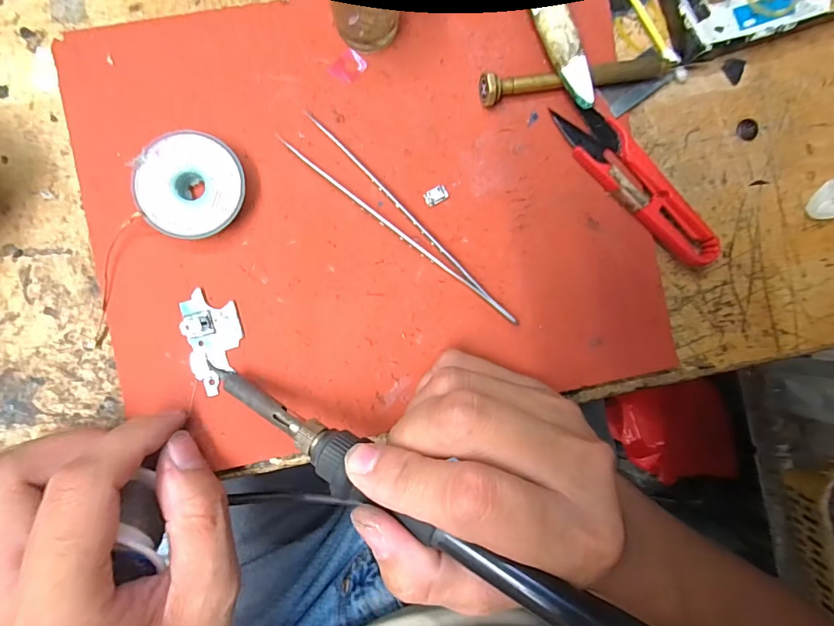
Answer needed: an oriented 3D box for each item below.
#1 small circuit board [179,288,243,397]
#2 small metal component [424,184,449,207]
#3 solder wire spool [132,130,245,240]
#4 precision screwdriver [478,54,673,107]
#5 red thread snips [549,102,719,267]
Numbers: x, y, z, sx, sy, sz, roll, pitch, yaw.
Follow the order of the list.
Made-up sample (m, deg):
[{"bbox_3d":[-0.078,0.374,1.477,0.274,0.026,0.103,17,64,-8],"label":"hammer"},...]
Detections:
[{"bbox_3d":[-0.091,0.013,0.195,0.024,0.004,0.044,-15,92,-4],"label":"small circuit board"},{"bbox_3d":[0.009,-0.055,0.204,0.011,0.004,0.007,-30,93,-4],"label":"small metal component"},{"bbox_3d":[-0.096,-0.054,0.191,0.043,0.013,0.043,2,90,-5],"label":"solder wire spool"},{"bbox_3d":[0.075,-0.109,0.203,0.093,0.013,0.012,-10,91,-4],"label":"precision screwdriver"},{"bbox_3d":[0.103,-0.059,0.207,0.024,0.011,0.095,-40,93,-3],"label":"red thread snips"}]

